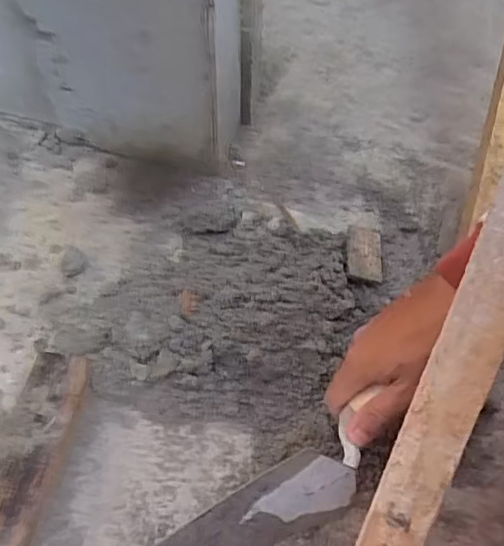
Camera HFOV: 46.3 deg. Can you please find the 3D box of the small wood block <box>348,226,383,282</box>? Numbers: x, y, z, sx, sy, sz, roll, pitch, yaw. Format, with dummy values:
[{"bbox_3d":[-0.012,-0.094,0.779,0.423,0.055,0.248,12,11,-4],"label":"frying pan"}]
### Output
[{"bbox_3d":[0.121,-0.022,0.634,0.040,0.006,0.061,14,61,-17],"label":"small wood block"}]

